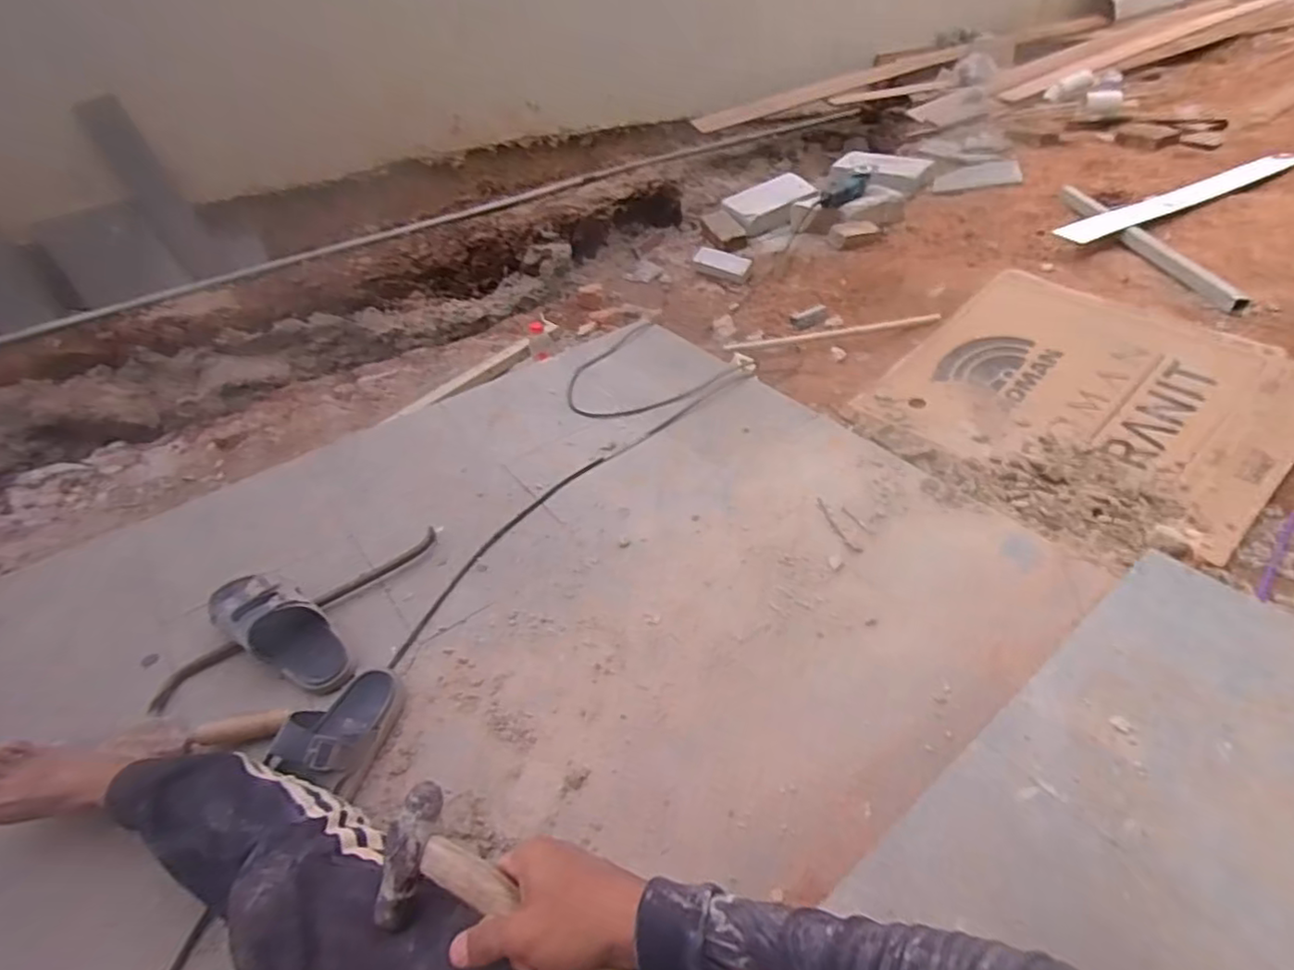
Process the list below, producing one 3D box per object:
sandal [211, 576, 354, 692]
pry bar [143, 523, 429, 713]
[{"bbox_3d":[-0.533,0.207,0.928,0.263,0.065,0.104,31,51,12],"label":"sandal"},{"bbox_3d":[-0.537,0.195,1.006,0.458,0.033,0.064,-31,48,-28],"label":"pry bar"}]

